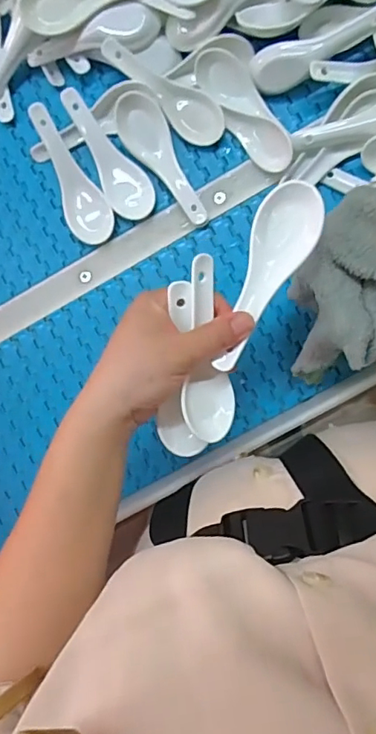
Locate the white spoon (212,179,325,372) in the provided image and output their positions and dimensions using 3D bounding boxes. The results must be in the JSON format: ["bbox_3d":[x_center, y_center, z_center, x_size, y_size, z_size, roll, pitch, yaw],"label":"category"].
[{"bbox_3d":[0.049,-0.056,0.334,0.041,0.014,0.123,22,96,3],"label":"white spoon"}]

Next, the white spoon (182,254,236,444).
[{"bbox_3d":[0.012,-0.009,0.341,0.032,0.021,0.123,-3,105,4],"label":"white spoon"}]

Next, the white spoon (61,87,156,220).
[{"bbox_3d":[-0.068,-0.194,0.476,0.042,0.032,0.118,-24,89,4],"label":"white spoon"}]

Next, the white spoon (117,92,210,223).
[{"bbox_3d":[-0.025,-0.182,0.470,0.041,0.036,0.119,-24,89,4],"label":"white spoon"}]

